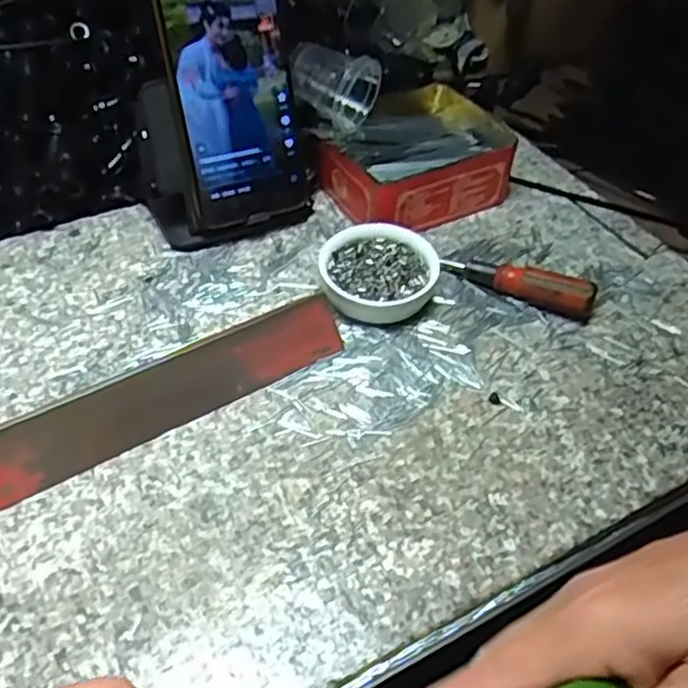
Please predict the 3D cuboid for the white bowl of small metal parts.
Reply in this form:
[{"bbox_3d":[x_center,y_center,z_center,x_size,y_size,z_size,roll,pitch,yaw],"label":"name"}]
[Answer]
[{"bbox_3d":[0.021,-0.042,0.445,0.072,0.028,0.064,18,48,12],"label":"white bowl of small metal parts"}]

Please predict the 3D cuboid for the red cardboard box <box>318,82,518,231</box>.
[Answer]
[{"bbox_3d":[0.047,-0.136,0.522,0.126,0.046,0.110,-24,53,-24],"label":"red cardboard box"}]

